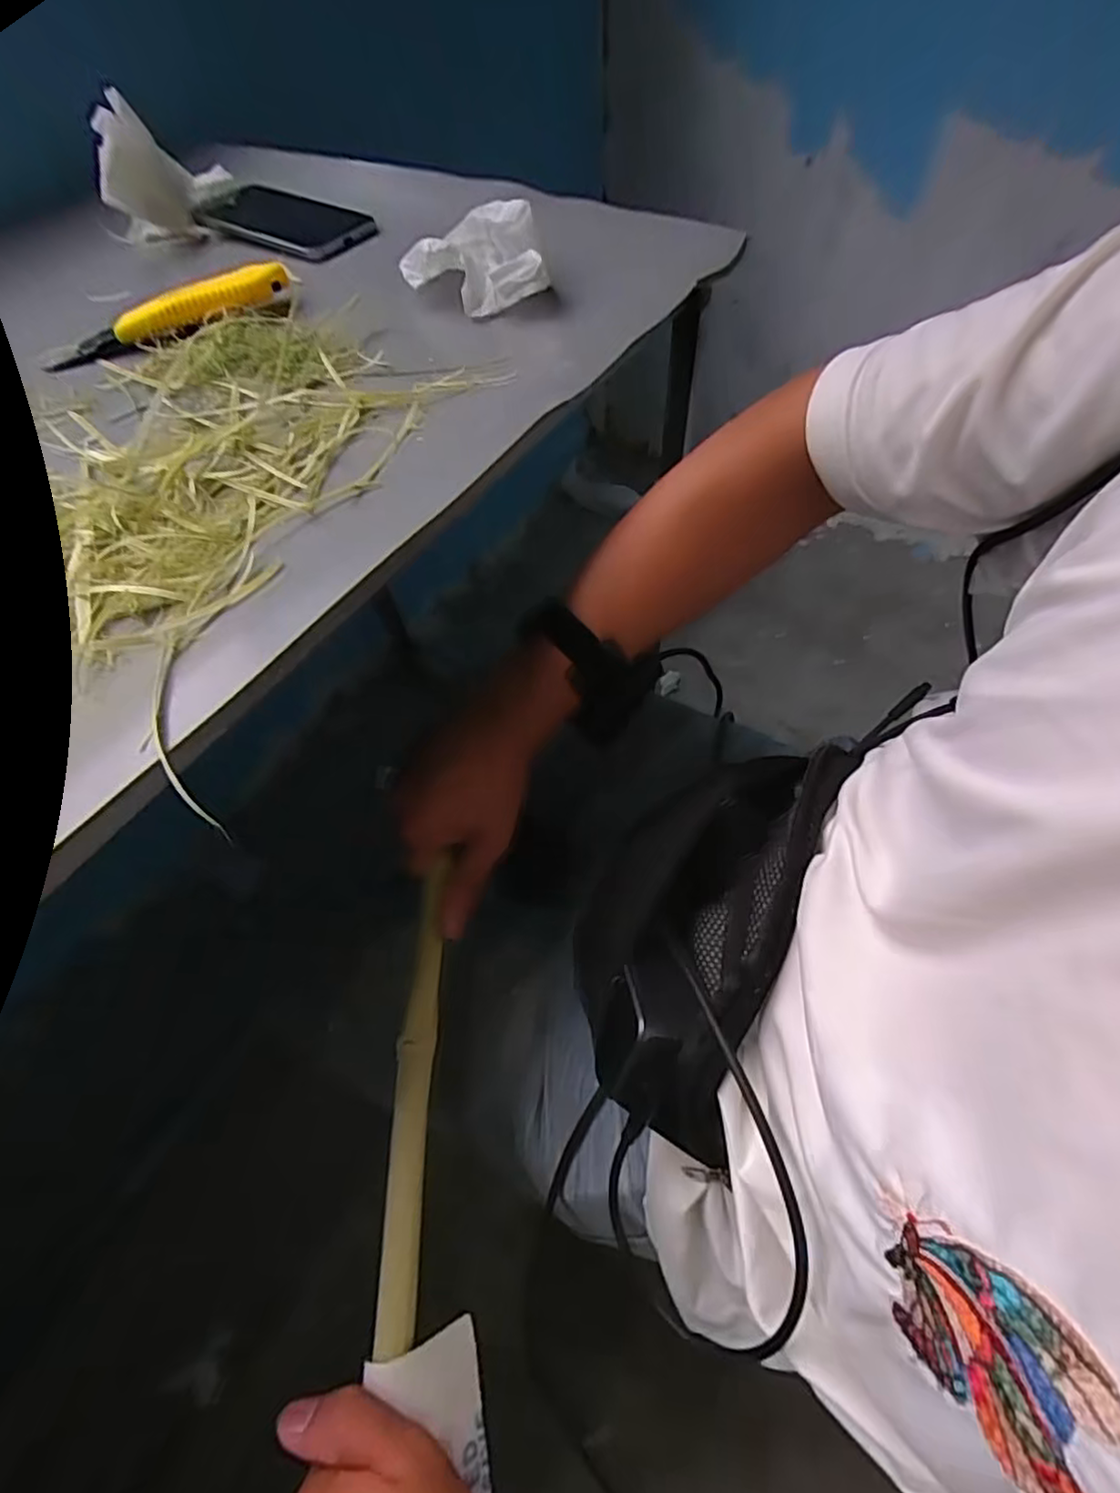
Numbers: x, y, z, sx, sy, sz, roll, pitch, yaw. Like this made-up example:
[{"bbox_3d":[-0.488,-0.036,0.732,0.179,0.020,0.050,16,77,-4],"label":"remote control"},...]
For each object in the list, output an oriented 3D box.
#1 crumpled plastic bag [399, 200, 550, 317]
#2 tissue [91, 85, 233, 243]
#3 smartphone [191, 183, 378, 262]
[{"bbox_3d":[-0.054,-0.328,0.422,0.086,0.047,0.066,33,64,22],"label":"crumpled plastic bag"},{"bbox_3d":[-0.327,-0.474,0.517,0.102,0.082,0.083,-24,58,-12],"label":"tissue"},{"bbox_3d":[-0.233,-0.445,0.531,0.160,0.016,0.085,30,63,21],"label":"smartphone"}]

